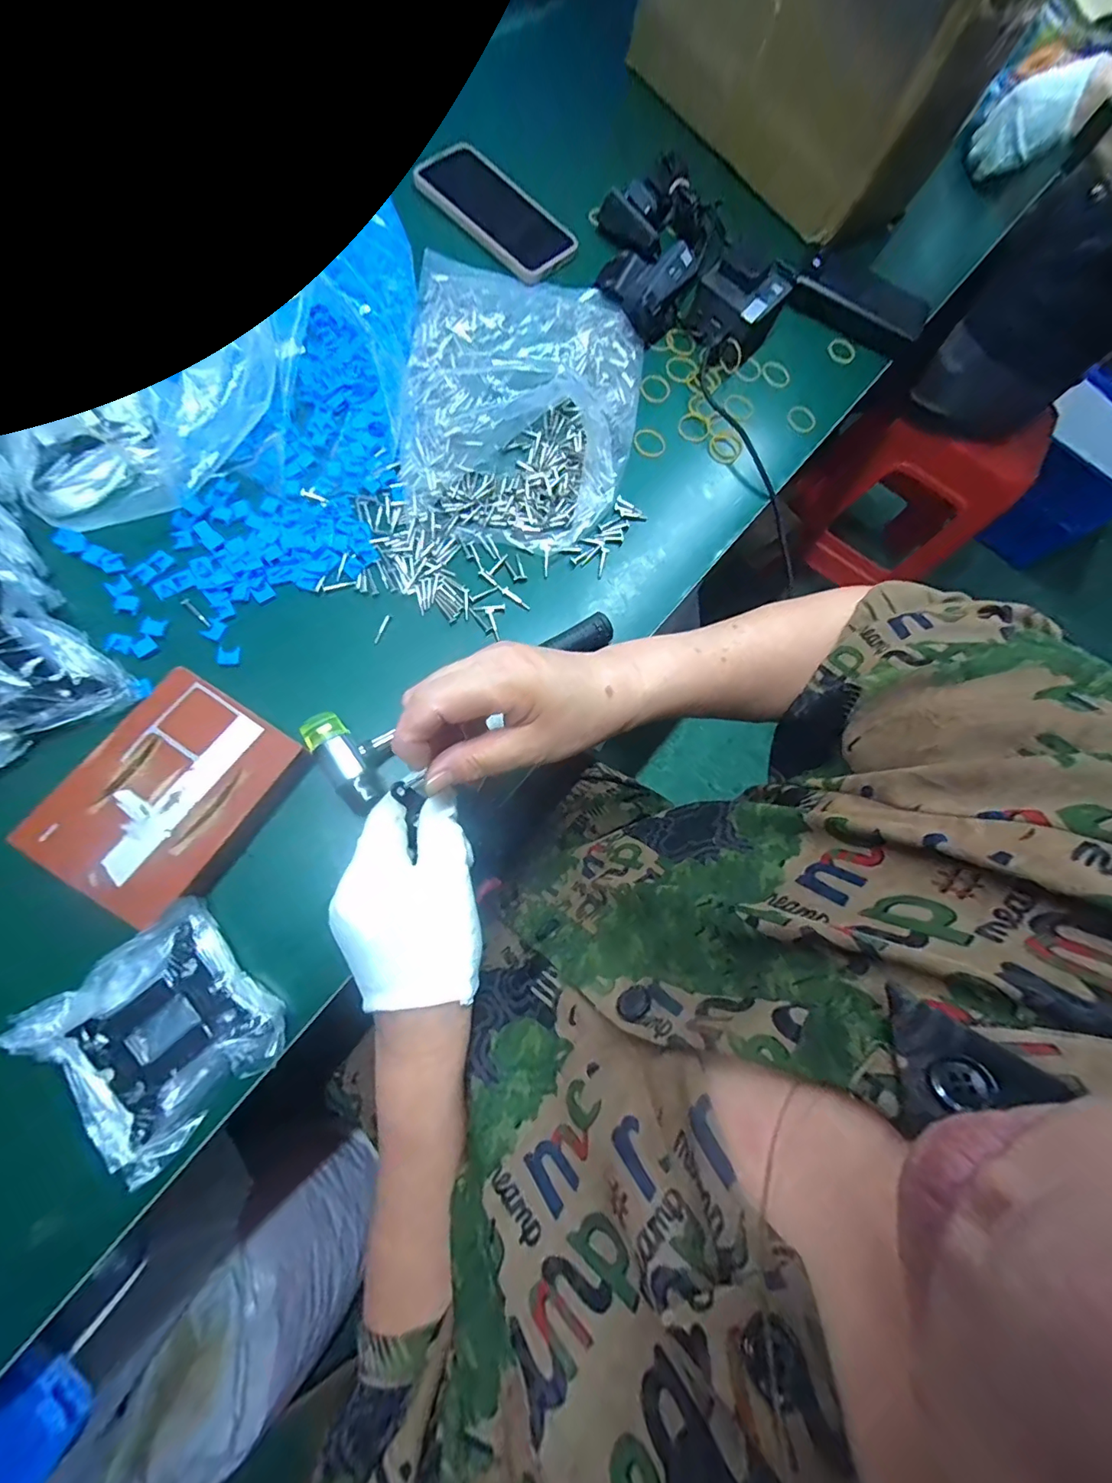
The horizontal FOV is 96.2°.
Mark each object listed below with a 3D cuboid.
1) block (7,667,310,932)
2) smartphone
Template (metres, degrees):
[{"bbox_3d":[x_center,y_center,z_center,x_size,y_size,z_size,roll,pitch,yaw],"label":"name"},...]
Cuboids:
[{"bbox_3d":[-0.244,0.035,0.322,0.106,0.030,0.138,36,78,7],"label":"block"},{"bbox_3d":[-0.061,-0.544,0.512,0.172,0.006,0.090,41,74,2],"label":"smartphone"}]

